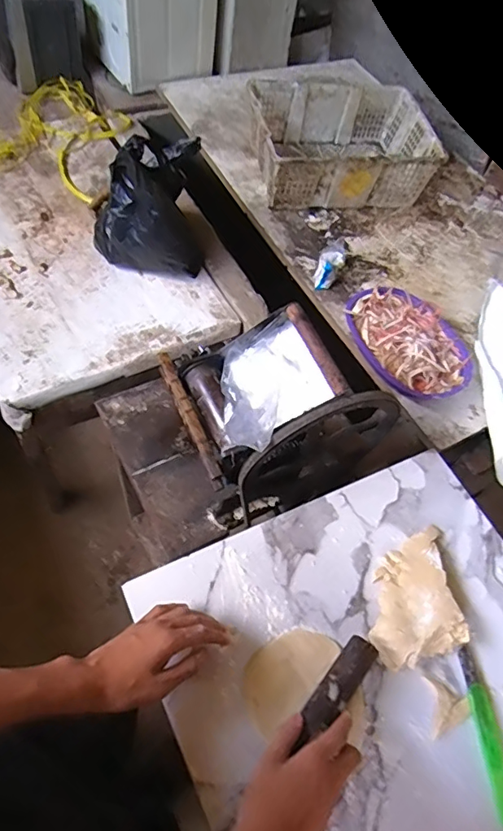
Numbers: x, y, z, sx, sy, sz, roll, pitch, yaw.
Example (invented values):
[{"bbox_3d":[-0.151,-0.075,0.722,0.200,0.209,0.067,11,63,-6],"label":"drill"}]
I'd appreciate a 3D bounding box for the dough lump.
[{"bbox_3d":[0.204,0.224,0.646,0.122,0.027,0.155,-6,58,-8],"label":"dough lump"}]

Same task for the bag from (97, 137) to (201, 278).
[{"bbox_3d":[-0.230,-0.469,1.147,0.242,0.281,0.186,-9,61,-14],"label":"bag"}]

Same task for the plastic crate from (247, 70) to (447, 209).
[{"bbox_3d":[0.239,-0.759,1.443,0.486,0.166,0.367,-7,61,-14],"label":"plastic crate"}]

